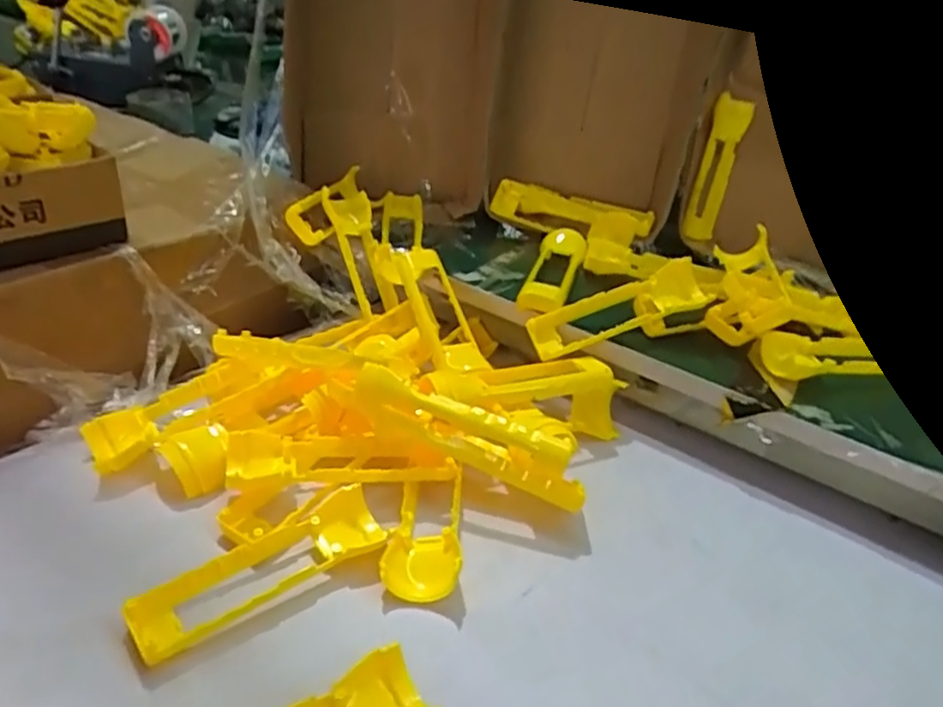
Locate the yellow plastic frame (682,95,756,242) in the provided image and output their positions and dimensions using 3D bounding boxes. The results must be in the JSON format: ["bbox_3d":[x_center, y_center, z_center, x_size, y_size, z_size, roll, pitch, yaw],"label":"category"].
[{"bbox_3d":[0.285,-0.211,0.787,0.061,0.160,0.018,9,15,-31],"label":"yellow plastic frame"}]

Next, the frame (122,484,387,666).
[{"bbox_3d":[-0.130,0.138,0.430,0.158,0.029,0.045,-19,40,-36],"label":"frame"}]

